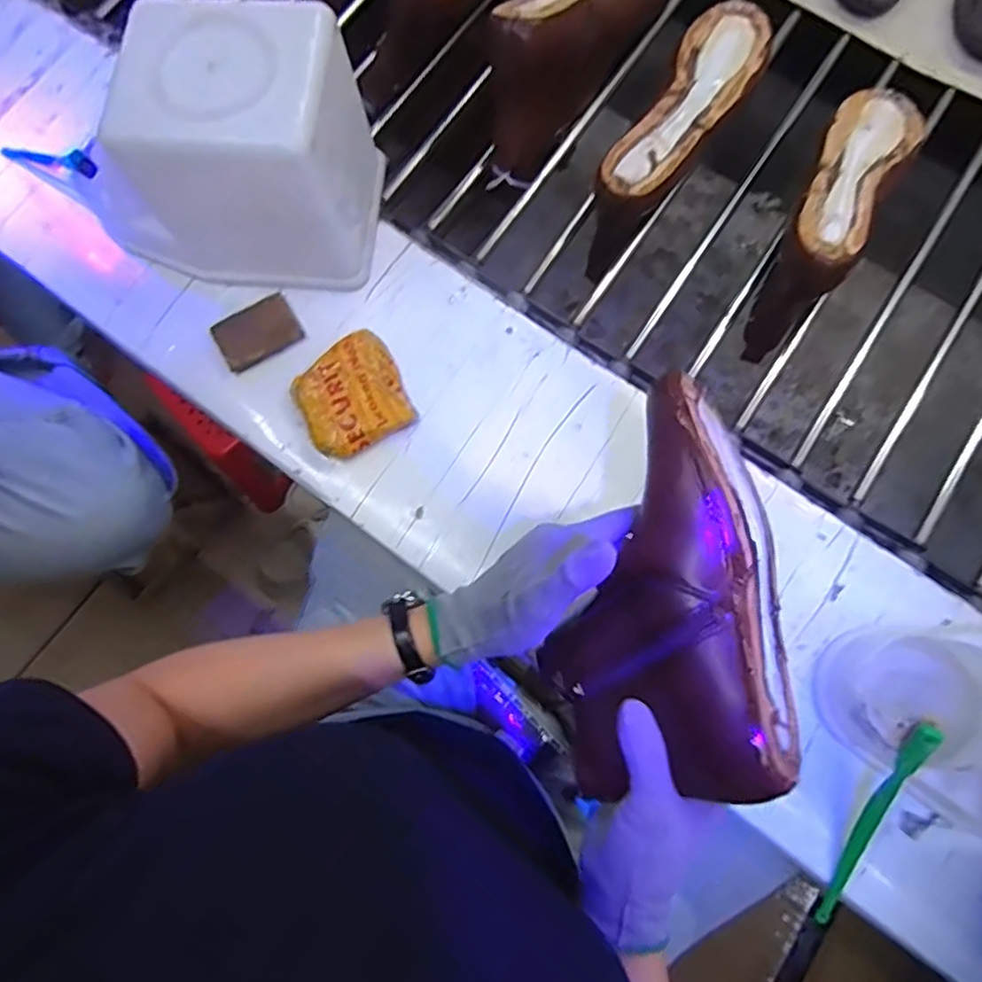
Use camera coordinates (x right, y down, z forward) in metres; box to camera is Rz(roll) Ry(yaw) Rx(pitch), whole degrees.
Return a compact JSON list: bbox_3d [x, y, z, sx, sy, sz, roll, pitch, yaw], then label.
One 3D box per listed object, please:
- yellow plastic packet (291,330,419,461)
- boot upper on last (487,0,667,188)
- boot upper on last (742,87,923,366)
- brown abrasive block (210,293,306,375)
[{"bbox_3d":[-0.117,-0.080,0.544,0.086,0.021,0.090,-27,77,-3],"label":"yellow plastic packet"},{"bbox_3d":[0.070,-0.427,0.613,0.082,0.104,0.234,35,81,10],"label":"boot upper on last"},{"bbox_3d":[0.313,-0.260,0.609,0.075,0.120,0.252,32,80,10],"label":"boot upper on last"},{"bbox_3d":[-0.204,-0.138,0.569,0.070,0.009,0.049,-30,77,-4],"label":"brown abrasive block"}]

